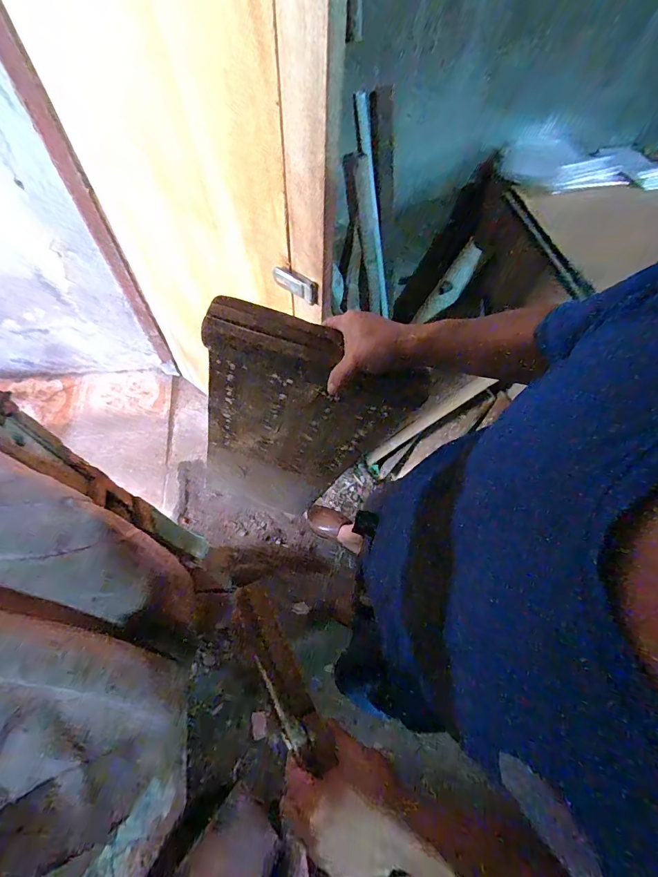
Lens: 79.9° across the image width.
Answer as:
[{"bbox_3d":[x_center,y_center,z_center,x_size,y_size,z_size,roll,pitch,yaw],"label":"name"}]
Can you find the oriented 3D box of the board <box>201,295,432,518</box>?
[{"bbox_3d":[-0.080,-0.004,0.755,0.327,0.597,0.045,16,63,-4],"label":"board"}]

